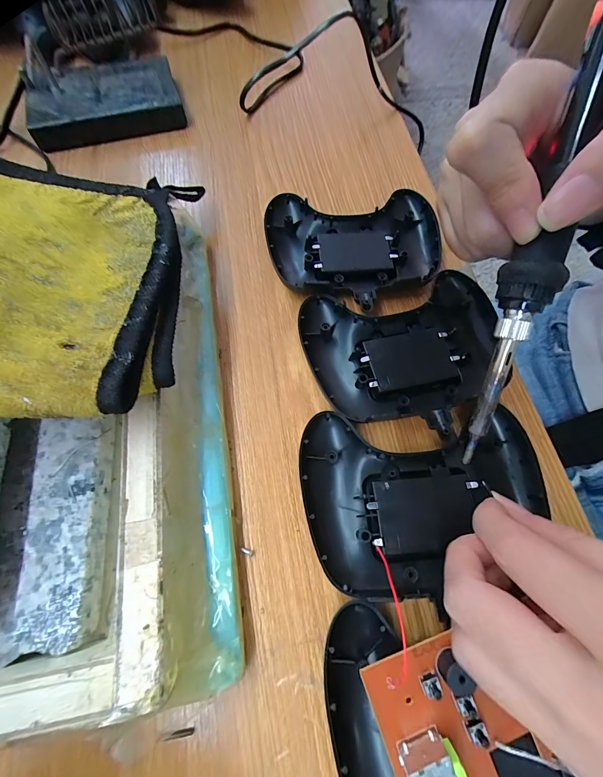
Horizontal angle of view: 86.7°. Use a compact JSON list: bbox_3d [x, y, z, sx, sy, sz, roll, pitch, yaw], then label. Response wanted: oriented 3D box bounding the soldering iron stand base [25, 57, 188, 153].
[{"bbox_3d":[-0.178,-0.263,0.293,0.125,0.028,0.085,-17,69,-6],"label":"soldering iron stand base"}]

